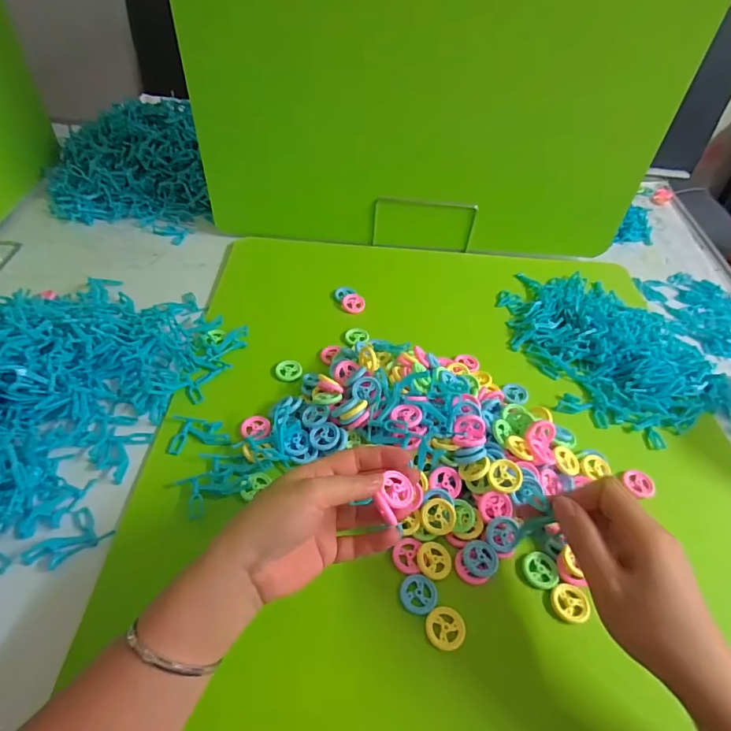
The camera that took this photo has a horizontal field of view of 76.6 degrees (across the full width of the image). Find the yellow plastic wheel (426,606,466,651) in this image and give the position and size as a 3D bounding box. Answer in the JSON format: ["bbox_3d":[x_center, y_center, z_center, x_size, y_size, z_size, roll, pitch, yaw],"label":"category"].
[{"bbox_3d":[0.062,0.204,0.360,0.029,0.004,0.030,3,45,-3],"label":"yellow plastic wheel"}]

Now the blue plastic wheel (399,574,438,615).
[{"bbox_3d":[0.043,0.184,0.374,0.030,0.004,0.030,3,45,-3],"label":"blue plastic wheel"}]

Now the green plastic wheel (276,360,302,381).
[{"bbox_3d":[-0.088,0.006,0.532,0.028,0.005,0.028,3,45,-3],"label":"green plastic wheel"}]

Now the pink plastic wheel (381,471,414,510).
[{"bbox_3d":[0.025,0.096,0.352,0.027,0.006,0.027,14,48,-16],"label":"pink plastic wheel"}]

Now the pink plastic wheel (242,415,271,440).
[{"bbox_3d":[-0.112,0.063,0.474,0.028,0.004,0.028,3,45,-3],"label":"pink plastic wheel"}]

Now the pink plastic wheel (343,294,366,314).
[{"bbox_3d":[-0.015,-0.082,0.617,0.030,0.004,0.030,4,67,-9],"label":"pink plastic wheel"}]

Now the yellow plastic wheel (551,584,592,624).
[{"bbox_3d":[0.167,0.193,0.377,0.029,0.009,0.029,3,45,-3],"label":"yellow plastic wheel"}]

